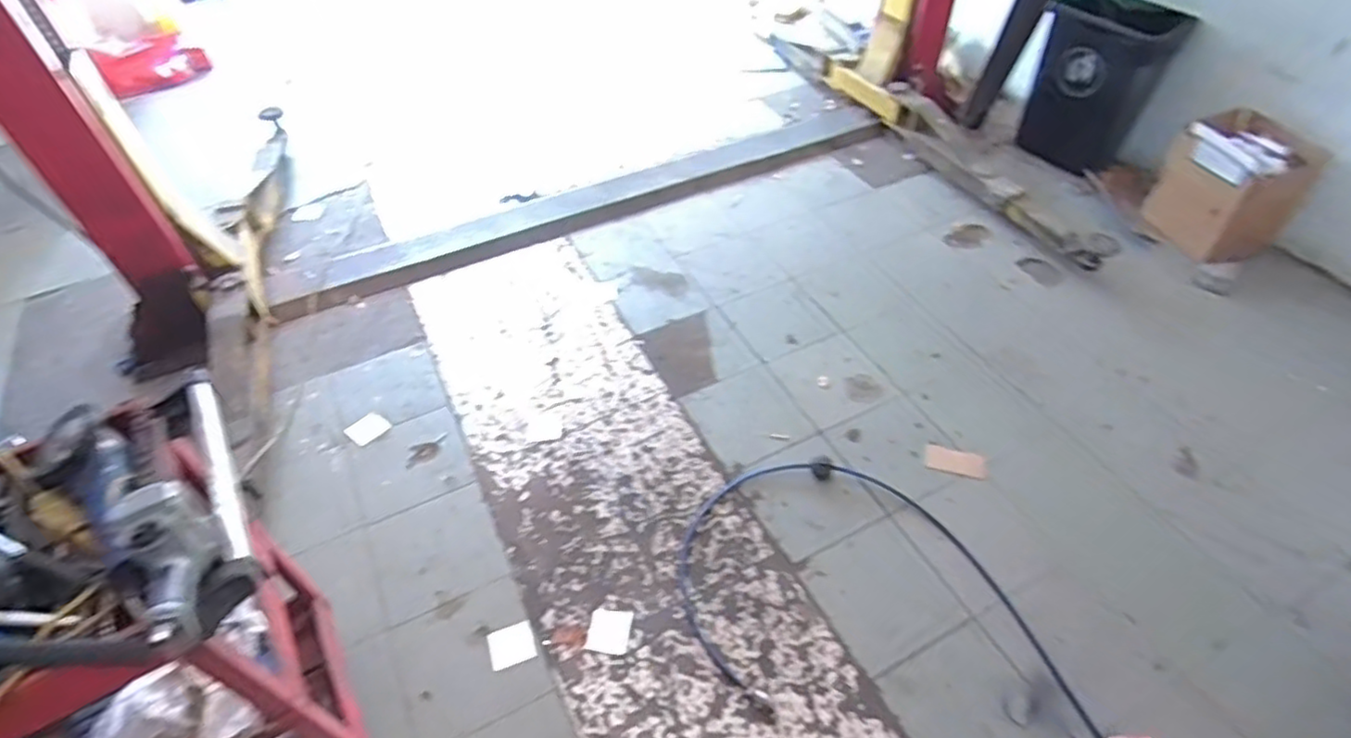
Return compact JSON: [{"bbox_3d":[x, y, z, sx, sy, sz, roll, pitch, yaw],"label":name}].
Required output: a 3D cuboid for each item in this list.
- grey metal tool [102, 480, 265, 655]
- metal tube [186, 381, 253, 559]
[{"bbox_3d":[-0.530,0.225,0.738,0.078,0.131,0.207,-36,56,-27],"label":"grey metal tool"},{"bbox_3d":[-0.610,0.129,0.891,0.032,0.028,0.310,-25,52,-20],"label":"metal tube"}]

